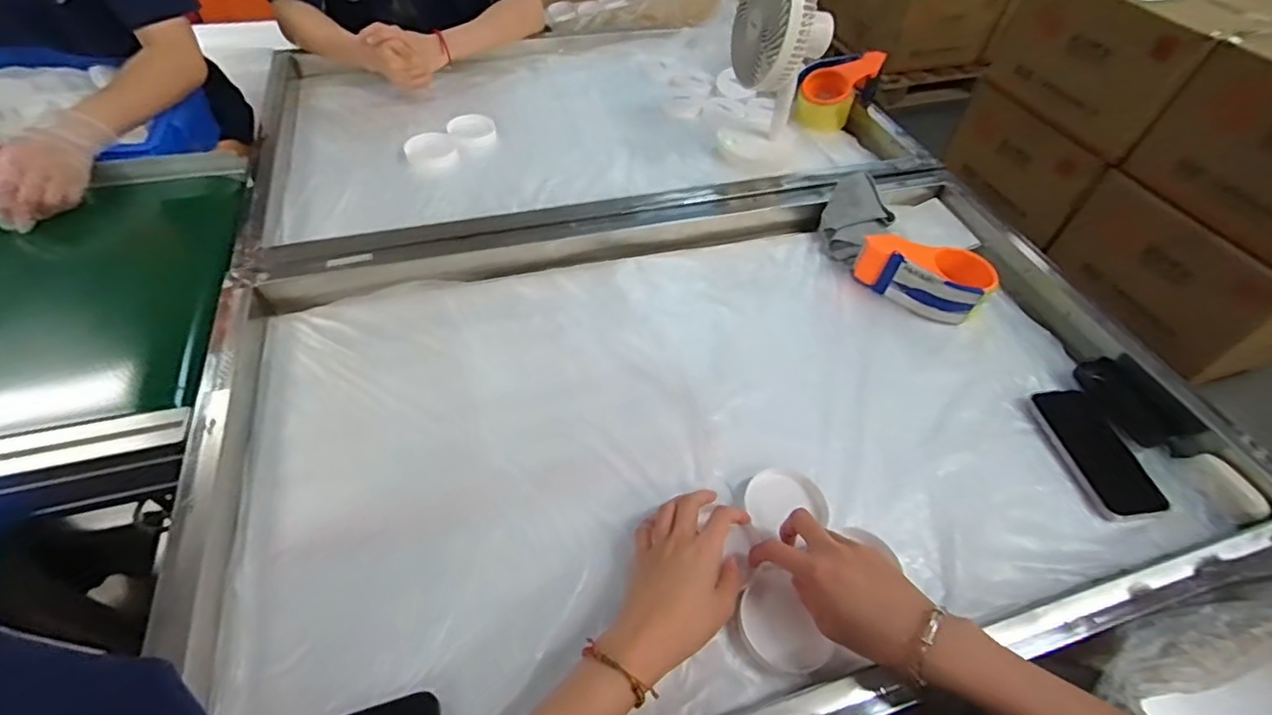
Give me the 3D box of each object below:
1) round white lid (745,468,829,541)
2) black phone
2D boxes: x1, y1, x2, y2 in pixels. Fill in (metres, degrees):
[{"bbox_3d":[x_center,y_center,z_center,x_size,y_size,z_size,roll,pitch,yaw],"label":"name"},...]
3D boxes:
[{"bbox_3d":[0.143,0.138,0.539,0.075,0.009,0.064,-7,50,-7],"label":"round white lid"},{"bbox_3d":[0.480,0.096,0.588,0.074,0.008,0.146,-1,51,-6],"label":"black phone"}]

